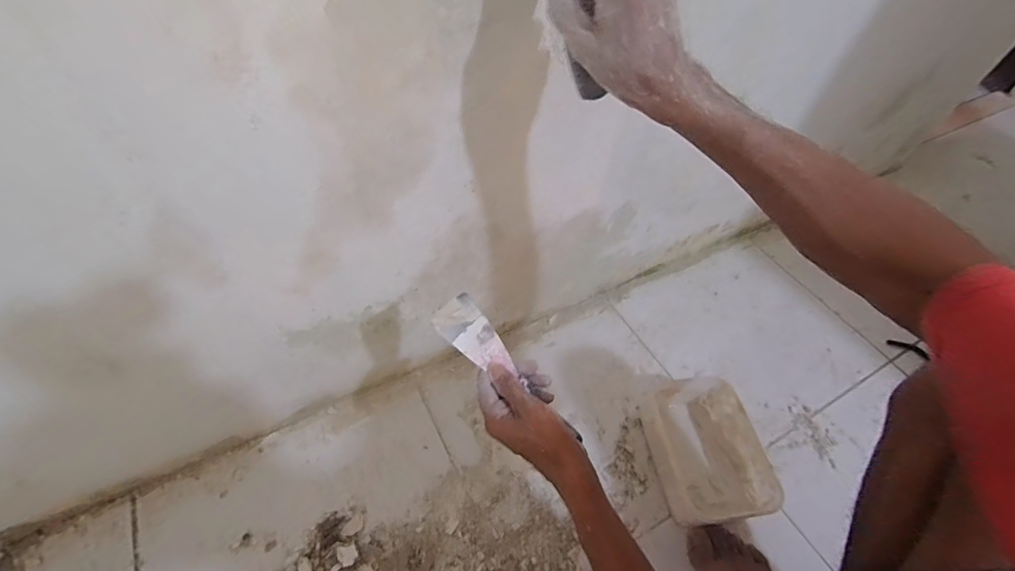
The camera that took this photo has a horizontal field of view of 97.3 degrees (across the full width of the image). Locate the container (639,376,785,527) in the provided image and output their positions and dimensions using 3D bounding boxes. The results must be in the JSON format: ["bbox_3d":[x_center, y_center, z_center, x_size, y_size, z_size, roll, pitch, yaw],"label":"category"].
[{"bbox_3d":[0.286,0.239,0.666,0.137,0.083,0.201,-5,53,-9],"label":"container"}]

